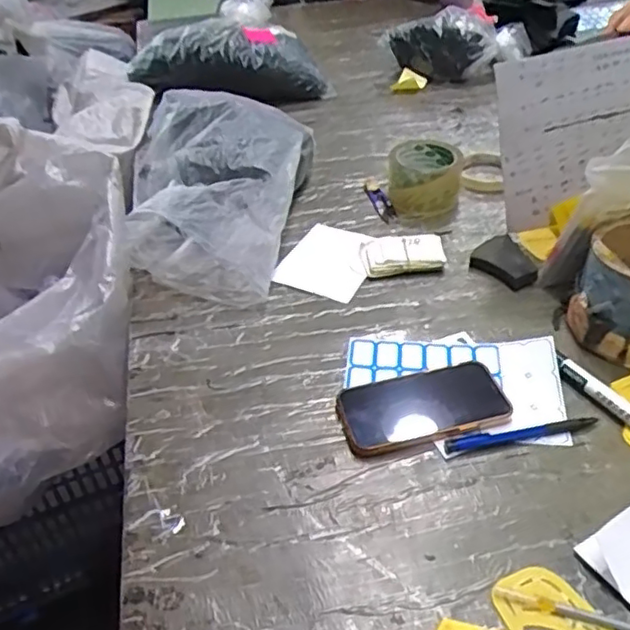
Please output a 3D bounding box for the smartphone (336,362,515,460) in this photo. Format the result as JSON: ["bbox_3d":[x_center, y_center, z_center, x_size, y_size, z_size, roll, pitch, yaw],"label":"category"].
[{"bbox_3d":[0.095,0.080,0.572,0.146,0.017,0.083,-11,41,-12],"label":"smartphone"}]

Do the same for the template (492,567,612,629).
[{"bbox_3d":[0.168,0.202,0.434,0.085,0.004,0.052,11,41,15],"label":"template"}]

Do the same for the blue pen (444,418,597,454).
[{"bbox_3d":[0.179,0.103,0.550,0.138,0.005,0.013,-8,40,-8],"label":"blue pen"}]

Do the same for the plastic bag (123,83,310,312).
[{"bbox_3d":[-0.119,-0.169,0.788,0.186,0.124,0.317,4,40,7],"label":"plastic bag"}]

